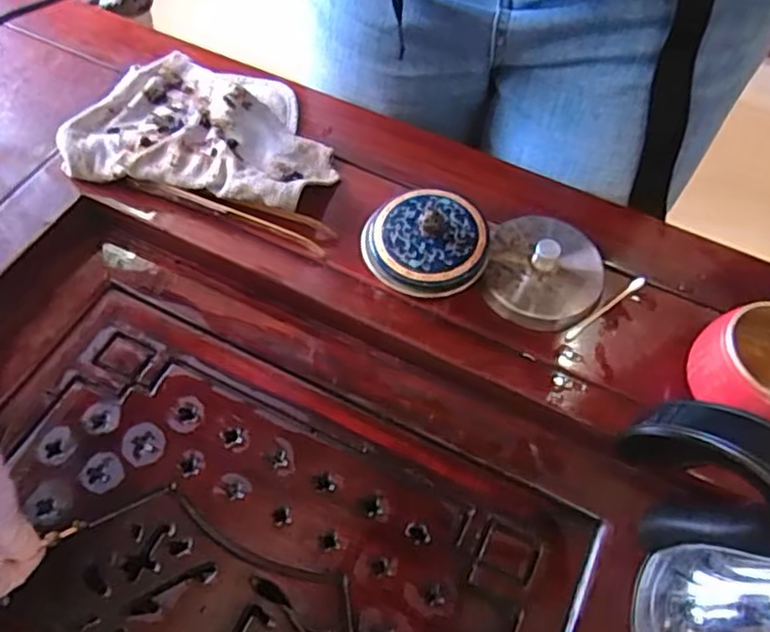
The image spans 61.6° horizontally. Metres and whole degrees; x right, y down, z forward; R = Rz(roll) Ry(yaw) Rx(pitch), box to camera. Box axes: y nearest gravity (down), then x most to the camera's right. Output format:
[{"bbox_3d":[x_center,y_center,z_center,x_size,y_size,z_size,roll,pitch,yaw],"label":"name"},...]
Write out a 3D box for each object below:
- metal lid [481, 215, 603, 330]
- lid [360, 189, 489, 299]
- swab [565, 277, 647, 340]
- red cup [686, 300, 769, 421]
[{"bbox_3d":[0.105,-0.032,0.426,0.074,0.034,0.071,2,57,-3],"label":"metal lid"},{"bbox_3d":[0.025,-0.048,0.409,0.076,0.019,0.071,2,57,-3],"label":"lid"},{"bbox_3d":[0.144,-0.005,0.422,0.074,0.004,0.007,-33,65,-22],"label":"swab"},{"bbox_3d":[0.214,0.033,0.373,0.069,0.057,0.066,1,58,-2],"label":"red cup"}]

